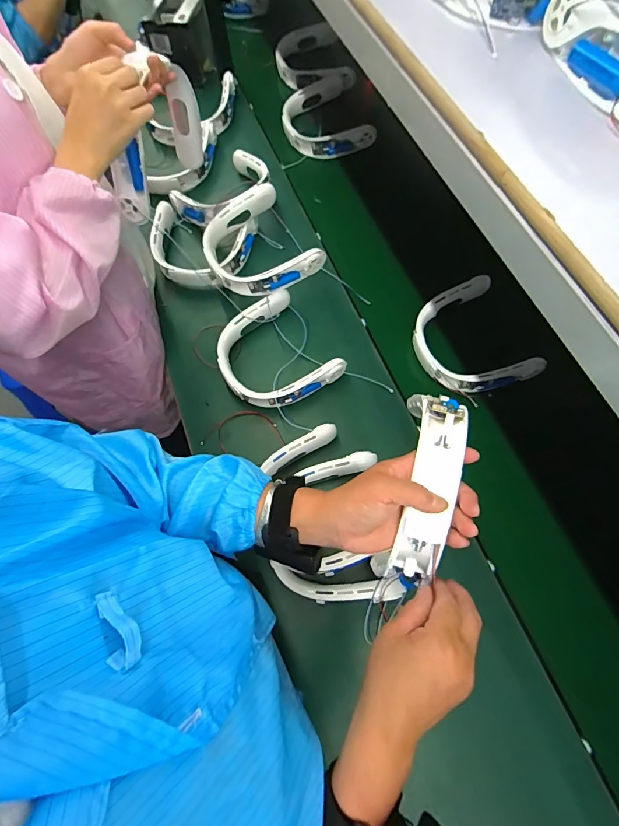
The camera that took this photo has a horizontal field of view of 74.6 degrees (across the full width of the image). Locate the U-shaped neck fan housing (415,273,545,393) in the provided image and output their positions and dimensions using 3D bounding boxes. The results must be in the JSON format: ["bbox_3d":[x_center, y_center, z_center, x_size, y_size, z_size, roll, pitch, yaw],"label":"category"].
[{"bbox_3d":[0.317,-0.141,0.813,0.203,0.053,0.229,-23,73,-7],"label":"U-shaped neck fan housing"}]

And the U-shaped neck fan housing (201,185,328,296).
[{"bbox_3d":[-0.112,-0.351,0.854,0.205,0.058,0.230,-31,74,-10],"label":"U-shaped neck fan housing"}]

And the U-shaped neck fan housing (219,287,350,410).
[{"bbox_3d":[-0.072,-0.111,0.822,0.207,0.072,0.220,-35,74,-11],"label":"U-shaped neck fan housing"}]

